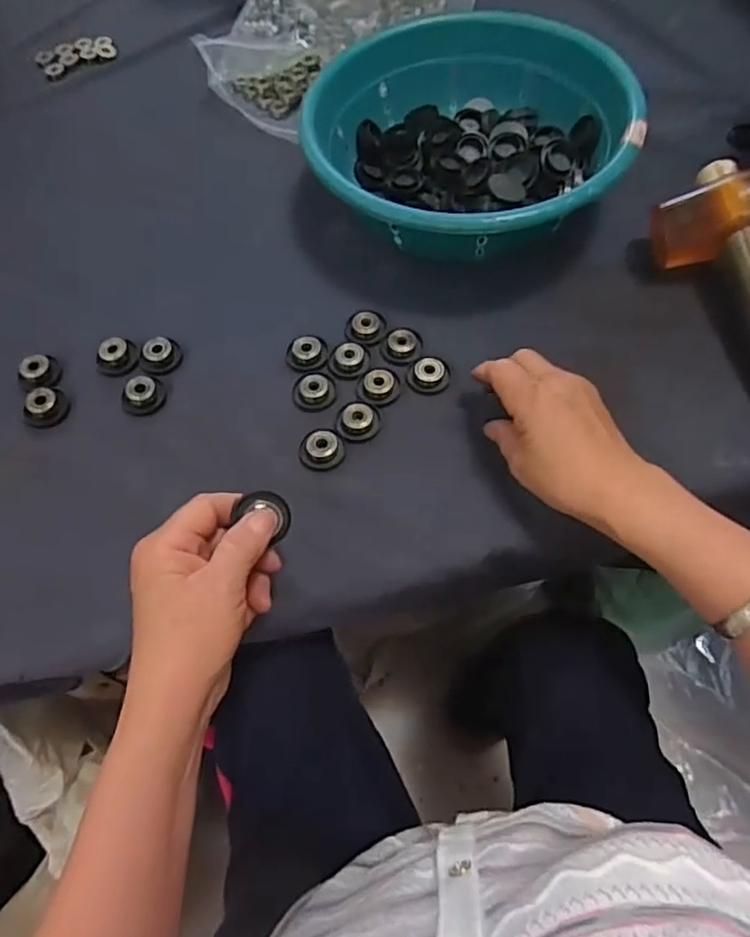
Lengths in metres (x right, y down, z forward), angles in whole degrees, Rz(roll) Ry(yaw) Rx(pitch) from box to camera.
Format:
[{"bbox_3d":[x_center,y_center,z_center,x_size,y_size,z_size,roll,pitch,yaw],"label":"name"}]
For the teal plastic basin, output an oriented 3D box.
[{"bbox_3d":[0.075,-0.254,0.535,0.245,0.112,0.241,-1,61,2],"label":"teal plastic basin"}]

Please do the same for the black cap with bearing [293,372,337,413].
[{"bbox_3d":[-0.045,-0.057,0.473,0.031,0.012,0.027,-15,62,-6],"label":"black cap with bearing"}]

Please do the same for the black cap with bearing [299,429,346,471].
[{"bbox_3d":[-0.037,-0.013,0.450,0.030,0.014,0.027,-40,67,-18],"label":"black cap with bearing"}]

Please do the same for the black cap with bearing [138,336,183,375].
[{"bbox_3d":[-0.165,-0.087,0.491,0.032,0.014,0.028,-32,65,-15],"label":"black cap with bearing"}]

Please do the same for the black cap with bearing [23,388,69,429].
[{"bbox_3d":[-0.243,-0.046,0.472,0.032,0.012,0.027,-41,67,-19],"label":"black cap with bearing"}]

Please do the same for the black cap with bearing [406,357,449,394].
[{"bbox_3d":[0.040,-0.070,0.474,0.030,0.014,0.026,4,61,4],"label":"black cap with bearing"}]

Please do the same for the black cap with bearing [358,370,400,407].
[{"bbox_3d":[0.003,-0.060,0.470,0.028,0.013,0.025,-37,66,-17],"label":"black cap with bearing"}]

